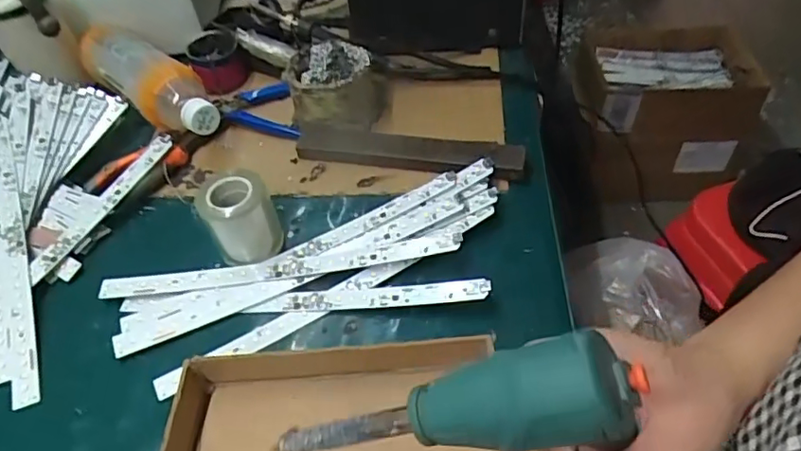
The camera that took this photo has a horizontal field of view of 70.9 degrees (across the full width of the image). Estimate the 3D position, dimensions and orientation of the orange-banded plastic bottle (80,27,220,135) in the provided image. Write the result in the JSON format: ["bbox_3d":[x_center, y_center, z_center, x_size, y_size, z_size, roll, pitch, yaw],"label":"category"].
[{"bbox_3d":[-0.257,-0.141,0.569,0.218,0.066,0.052,33,58,30],"label":"orange-banded plastic bottle"}]

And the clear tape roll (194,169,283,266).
[{"bbox_3d":[-0.127,-0.008,0.449,0.052,0.060,0.049,-3,49,3],"label":"clear tape roll"}]

